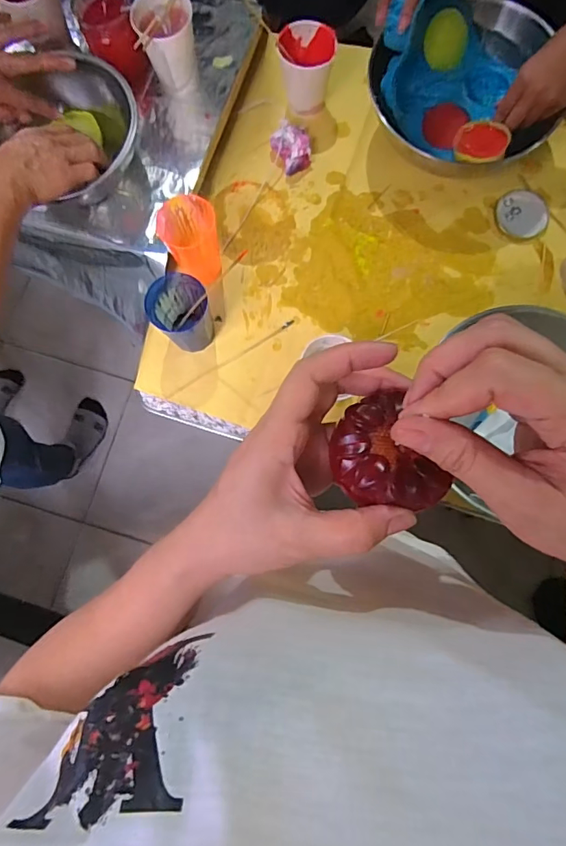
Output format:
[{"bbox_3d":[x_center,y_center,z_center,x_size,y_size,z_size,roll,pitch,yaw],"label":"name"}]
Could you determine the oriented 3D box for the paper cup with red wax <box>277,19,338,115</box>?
[{"bbox_3d":[0.031,-0.487,0.658,0.077,0.078,0.072,0,81,2],"label":"paper cup with red wax"}]

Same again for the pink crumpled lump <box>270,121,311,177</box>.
[{"bbox_3d":[0.012,-0.380,0.660,0.053,0.041,0.056,0,81,2],"label":"pink crumpled lump"}]

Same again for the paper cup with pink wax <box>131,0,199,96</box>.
[{"bbox_3d":[-0.144,-0.482,0.610,0.072,0.090,0.066,0,81,2],"label":"paper cup with pink wax"}]

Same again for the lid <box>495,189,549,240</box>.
[{"bbox_3d":[0.331,-0.288,0.658,0.069,0.004,0.072,0,81,2],"label":"lid"}]

